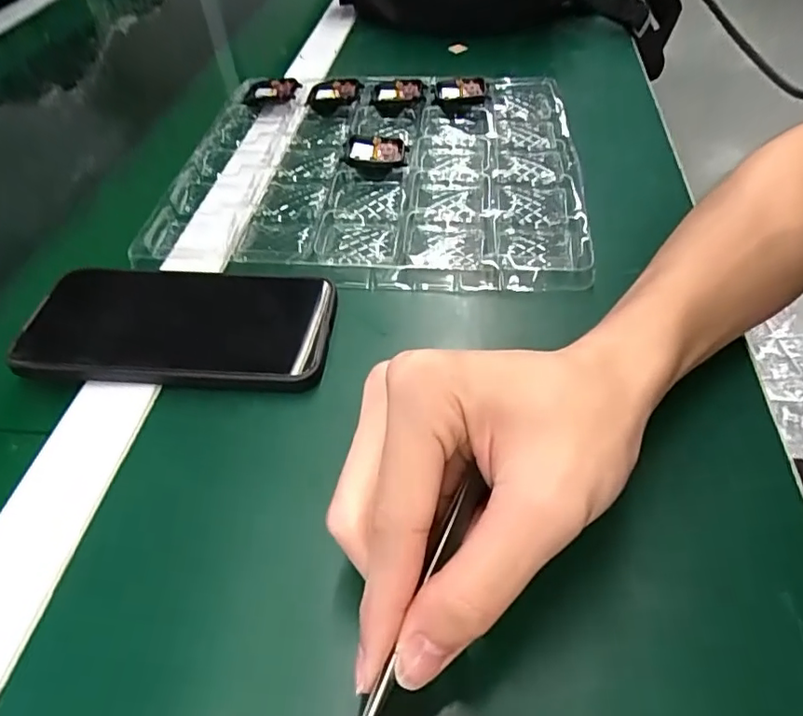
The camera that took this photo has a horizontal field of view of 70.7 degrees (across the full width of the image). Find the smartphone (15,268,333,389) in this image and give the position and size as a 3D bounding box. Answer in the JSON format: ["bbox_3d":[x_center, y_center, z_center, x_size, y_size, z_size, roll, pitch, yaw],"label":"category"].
[{"bbox_3d":[-0.118,-0.019,0.307,0.158,0.008,0.080,0,48,4],"label":"smartphone"}]

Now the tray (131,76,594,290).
[{"bbox_3d":[-0.020,-0.145,0.414,0.282,0.017,0.259,2,47,2],"label":"tray"}]

